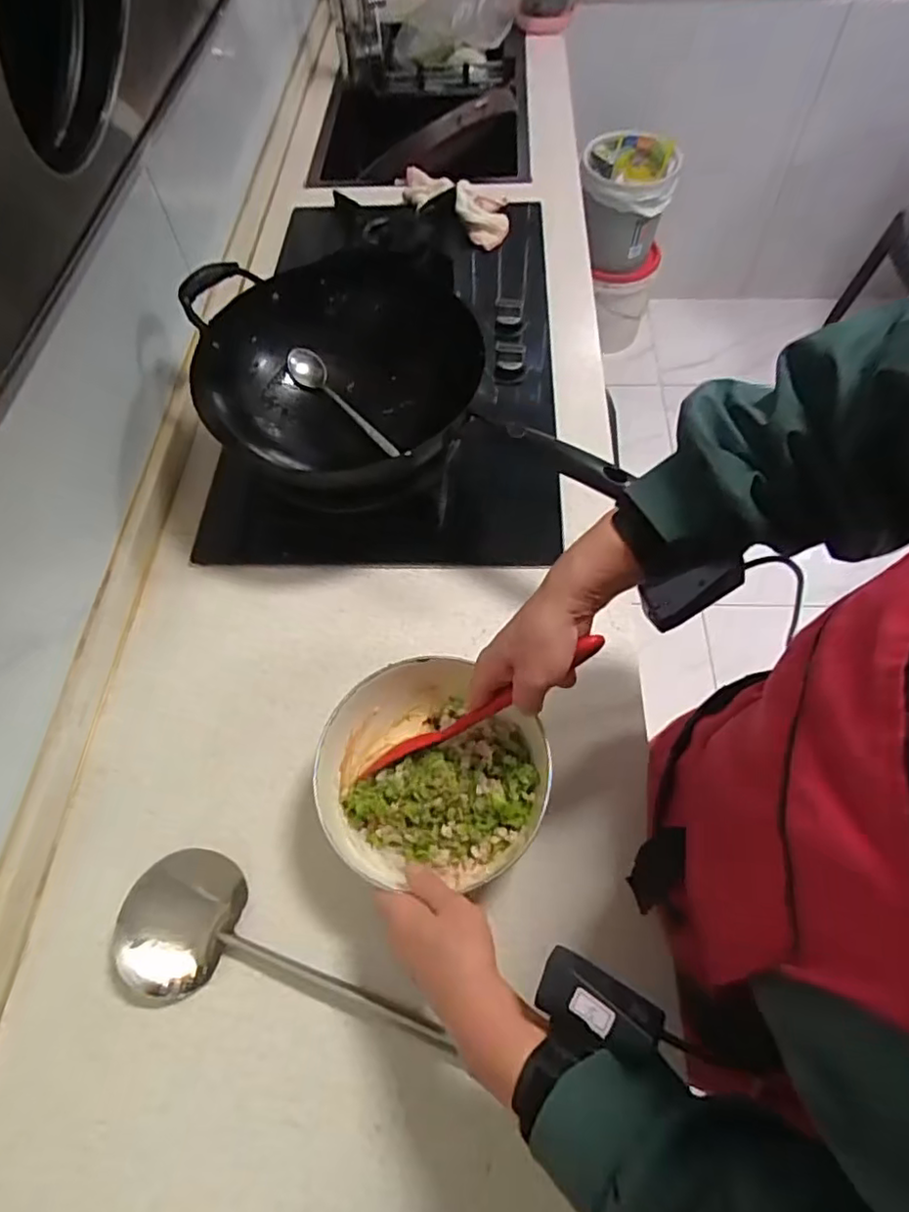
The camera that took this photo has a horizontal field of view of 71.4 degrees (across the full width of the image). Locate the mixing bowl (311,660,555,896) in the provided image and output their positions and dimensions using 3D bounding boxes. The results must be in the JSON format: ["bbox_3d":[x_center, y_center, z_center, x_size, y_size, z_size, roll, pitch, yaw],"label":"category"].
[{"bbox_3d":[-0.018,0.148,0.572,0.194,0.078,0.184,-1,60,2],"label":"mixing bowl"}]

